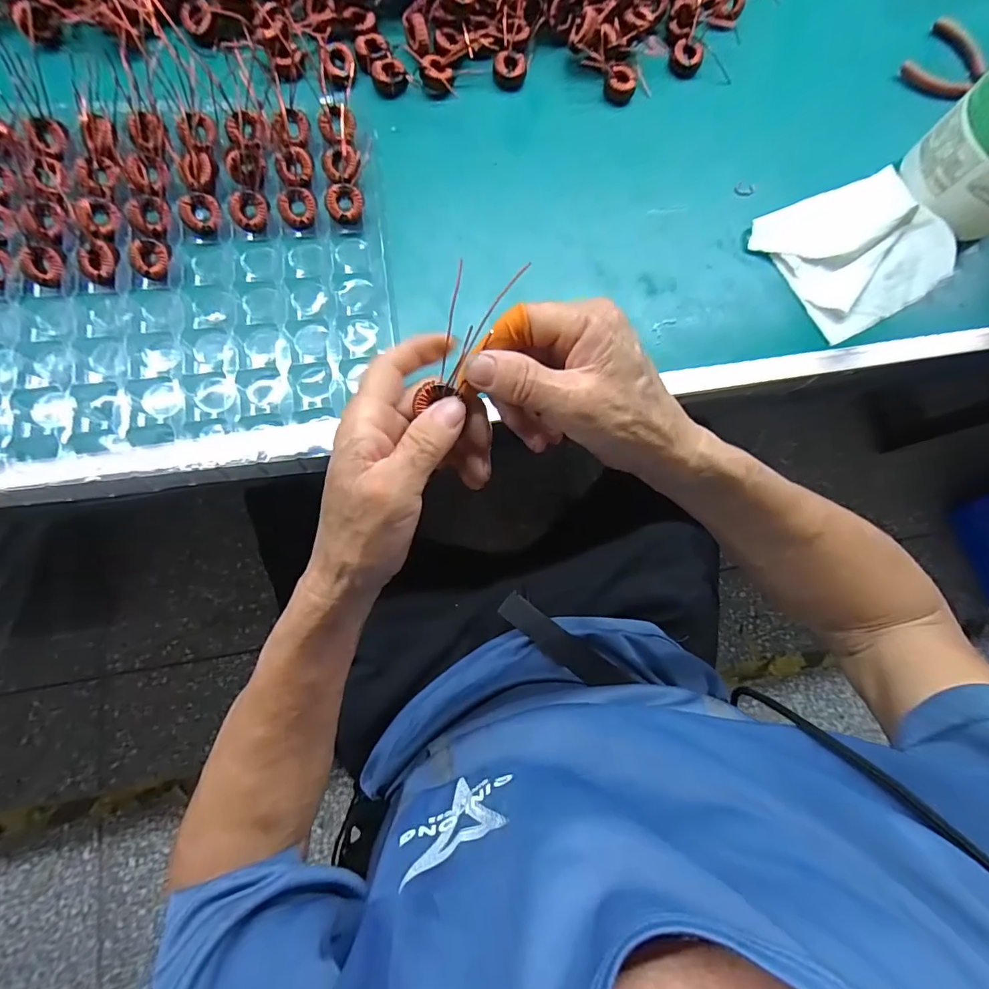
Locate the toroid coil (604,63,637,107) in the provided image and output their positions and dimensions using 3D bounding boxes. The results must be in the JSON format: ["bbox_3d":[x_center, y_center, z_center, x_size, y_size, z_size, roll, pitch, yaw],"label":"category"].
[{"bbox_3d":[0.110,-0.357,0.409,0.026,0.012,0.026,1,80,-5],"label":"toroid coil"}]

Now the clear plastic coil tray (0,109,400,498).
[{"bbox_3d":[-0.222,-0.149,0.339,0.288,0.038,0.282,-6,81,-7],"label":"clear plastic coil tray"}]

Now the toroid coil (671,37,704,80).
[{"bbox_3d":[0.171,-0.389,0.419,0.028,0.009,0.031,23,79,-1],"label":"toroid coil"}]

